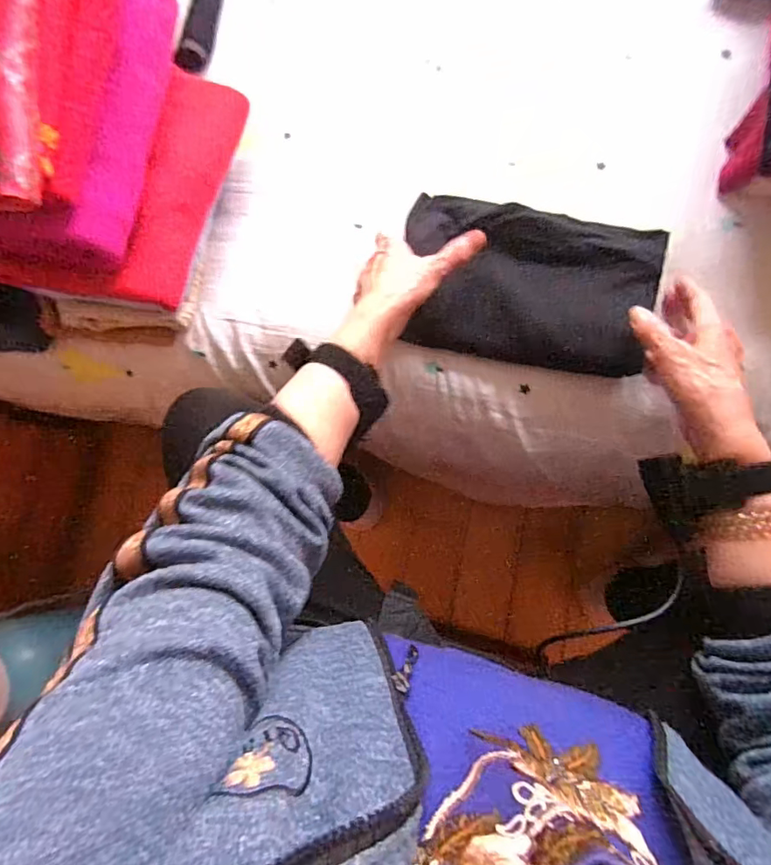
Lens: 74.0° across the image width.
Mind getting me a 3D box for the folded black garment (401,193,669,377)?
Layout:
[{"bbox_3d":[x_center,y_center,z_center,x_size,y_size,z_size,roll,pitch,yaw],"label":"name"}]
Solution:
[{"bbox_3d":[0.135,-0.138,0.501,0.220,0.030,0.141,14,101,15],"label":"folded black garment"}]

